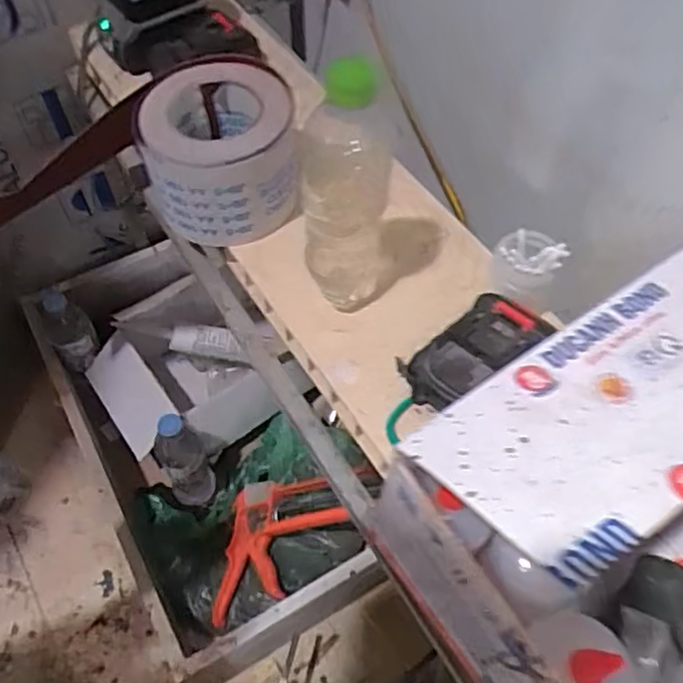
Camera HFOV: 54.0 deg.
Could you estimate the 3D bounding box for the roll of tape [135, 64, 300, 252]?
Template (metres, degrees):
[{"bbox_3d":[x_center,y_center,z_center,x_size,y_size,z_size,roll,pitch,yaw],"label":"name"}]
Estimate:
[{"bbox_3d":[-0.108,-0.170,0.615,0.130,0.104,0.136,0,56,0],"label":"roll of tape"}]

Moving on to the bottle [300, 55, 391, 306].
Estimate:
[{"bbox_3d":[0.006,-0.112,0.510,0.059,0.216,0.079,5,56,3],"label":"bottle"}]

